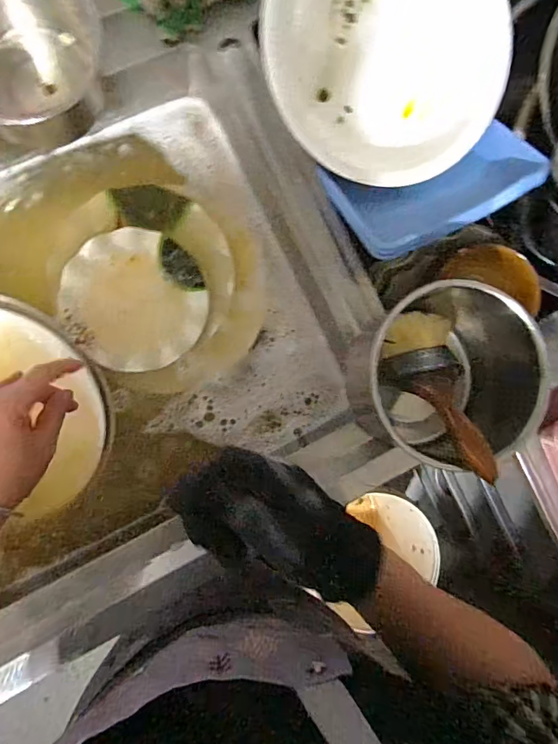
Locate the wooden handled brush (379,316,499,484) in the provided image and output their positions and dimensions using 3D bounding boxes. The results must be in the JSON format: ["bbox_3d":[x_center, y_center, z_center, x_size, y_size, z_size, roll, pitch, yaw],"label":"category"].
[{"bbox_3d":[0.143,0.015,0.431,0.079,0.029,0.176,-4,48,-8],"label":"wooden handled brush"}]

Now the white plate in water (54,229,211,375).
[{"bbox_3d":[-0.163,-0.080,0.550,0.154,0.013,0.157,0,88,-8],"label":"white plate in water"}]

